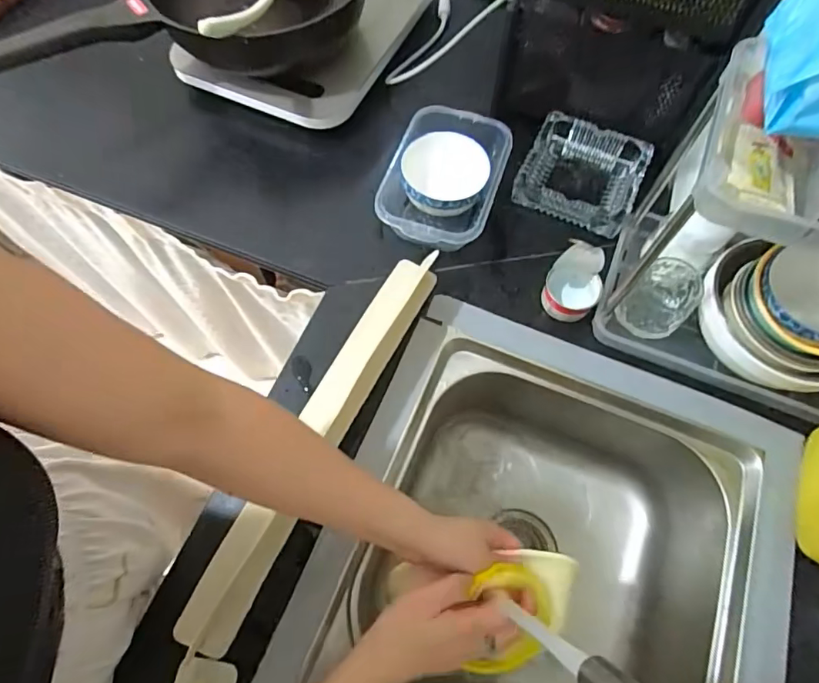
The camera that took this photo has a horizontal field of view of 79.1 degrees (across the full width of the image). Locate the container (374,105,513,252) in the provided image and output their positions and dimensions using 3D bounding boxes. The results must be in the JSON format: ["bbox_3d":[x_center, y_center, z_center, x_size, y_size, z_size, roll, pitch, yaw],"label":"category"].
[{"bbox_3d":[0.044,-0.206,0.647,0.137,0.065,0.201,17,67,8],"label":"container"}]

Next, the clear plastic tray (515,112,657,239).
[{"bbox_3d":[0.229,-0.221,0.657,0.143,0.045,0.140,26,69,11],"label":"clear plastic tray"}]

